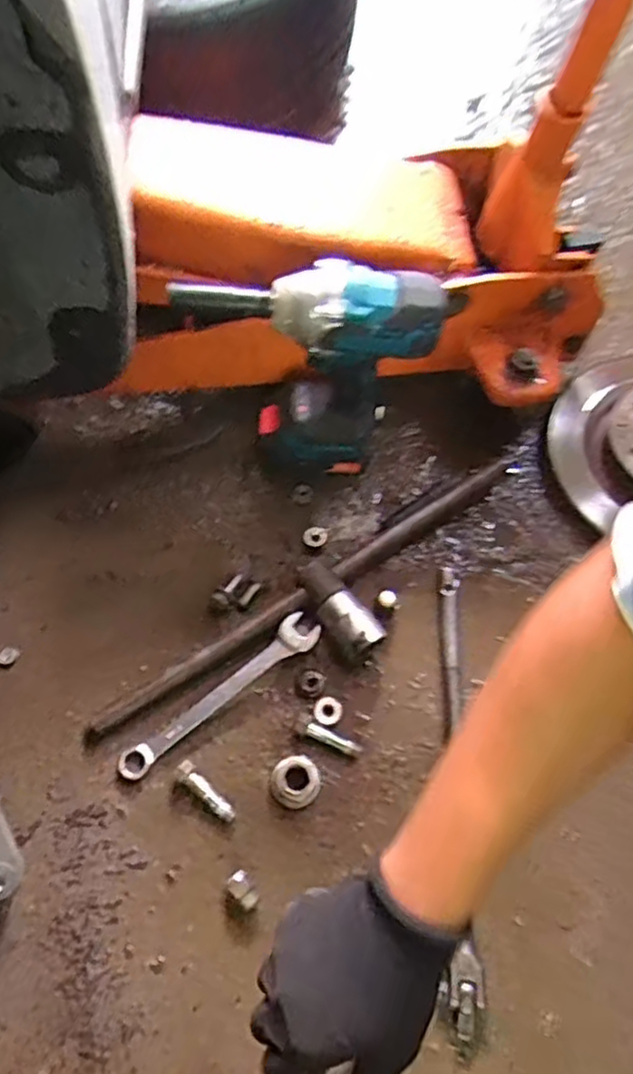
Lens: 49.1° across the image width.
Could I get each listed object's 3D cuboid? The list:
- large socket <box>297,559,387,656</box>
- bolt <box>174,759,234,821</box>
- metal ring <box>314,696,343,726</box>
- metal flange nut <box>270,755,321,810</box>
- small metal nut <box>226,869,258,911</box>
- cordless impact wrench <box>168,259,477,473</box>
[{"bbox_3d":[0.019,0.066,0.637,0.037,0.039,0.094,-34,72,-16],"label":"large socket"},{"bbox_3d":[-0.093,0.214,0.584,0.062,0.013,0.016,37,70,13],"label":"bolt"},{"bbox_3d":[0.010,0.155,0.617,0.025,0.007,0.025,1,66,-2],"label":"metal ring"},{"bbox_3d":[-0.017,0.208,0.591,0.042,0.018,0.041,1,66,-2],"label":"metal flange nut"},{"bbox_3d":[-0.058,0.281,0.552,0.016,0.016,0.028,-37,73,-17],"label":"small metal nut"},{"bbox_3d":[-0.008,-0.144,0.617,0.205,0.232,0.076,15,66,4],"label":"cordless impact wrench"}]

